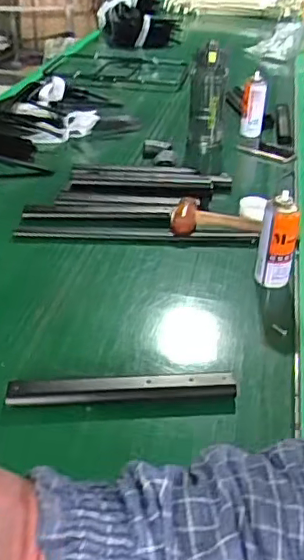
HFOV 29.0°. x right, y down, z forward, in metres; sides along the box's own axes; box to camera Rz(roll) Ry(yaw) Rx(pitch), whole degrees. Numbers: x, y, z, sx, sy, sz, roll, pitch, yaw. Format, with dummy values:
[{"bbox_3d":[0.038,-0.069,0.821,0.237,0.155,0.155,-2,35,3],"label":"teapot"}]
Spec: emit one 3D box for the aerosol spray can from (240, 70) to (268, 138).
[{"bbox_3d":[0.307,-0.528,1.776,0.069,0.182,0.065,7,34,7],"label":"aerosol spray can"}]

